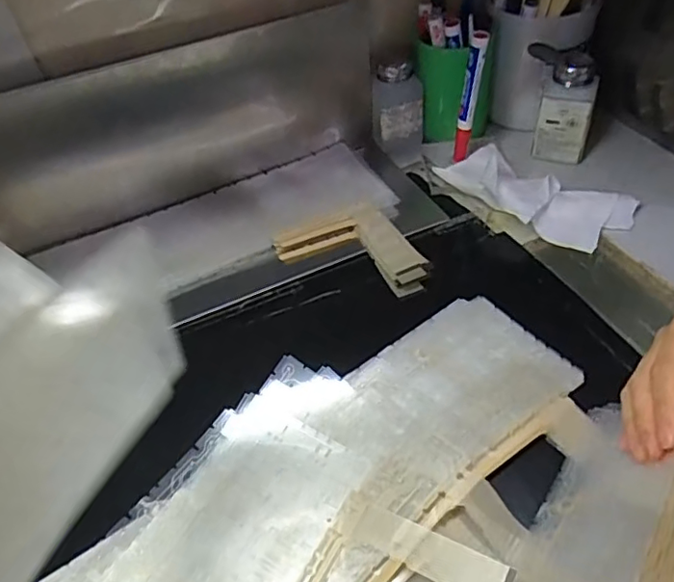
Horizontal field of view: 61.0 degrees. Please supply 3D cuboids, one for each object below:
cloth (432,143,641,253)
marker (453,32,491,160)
[{"bbox_3d":[0.193,-0.097,0.576,0.200,0.043,0.085,19,50,21],"label":"cloth"},{"bbox_3d":[0.137,-0.192,0.593,0.021,0.145,0.019,3,46,8],"label":"marker"}]

